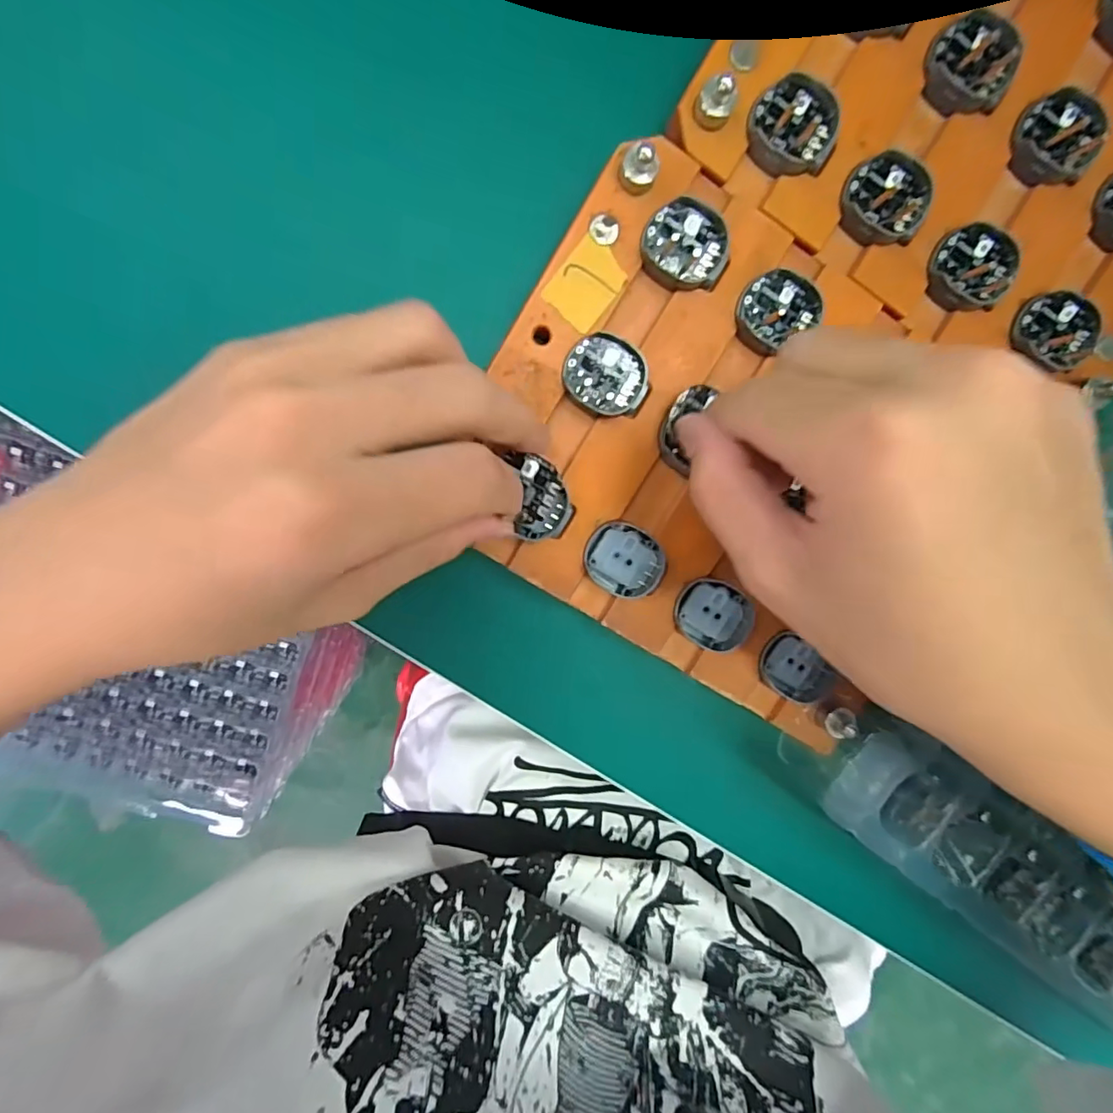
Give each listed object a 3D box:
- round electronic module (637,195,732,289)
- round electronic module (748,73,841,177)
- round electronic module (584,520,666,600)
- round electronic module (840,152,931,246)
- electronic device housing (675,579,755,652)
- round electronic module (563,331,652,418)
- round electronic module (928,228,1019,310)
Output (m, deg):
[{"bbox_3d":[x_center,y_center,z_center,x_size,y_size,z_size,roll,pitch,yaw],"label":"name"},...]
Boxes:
[{"bbox_3d":[0.044,-0.105,0.189,0.029,0.007,0.025,18,94,-9],"label":"round electronic module"},{"bbox_3d":[0.079,-0.142,0.186,0.029,0.007,0.025,35,91,-9],"label":"round electronic module"},{"bbox_3d":[0.025,0.002,0.203,0.030,0.004,0.025,25,93,-9],"label":"round electronic module"},{"bbox_3d":[0.112,-0.122,0.192,0.027,0.007,0.027,-1,97,-7],"label":"round electronic module"},{"bbox_3d":[0.059,0.022,0.209,0.030,0.004,0.025,36,91,-9],"label":"electronic device housing"},{"bbox_3d":[0.018,-0.061,0.191,0.029,0.005,0.025,13,95,-8],"label":"round electronic module"},{"bbox_3d":[0.146,-0.101,0.197,0.028,0.007,0.025,4,96,-7],"label":"round electronic module"}]

